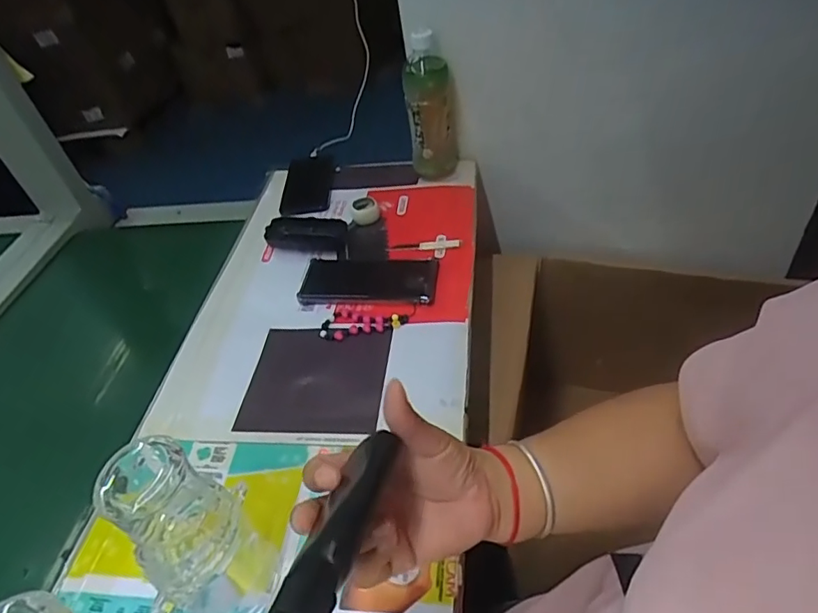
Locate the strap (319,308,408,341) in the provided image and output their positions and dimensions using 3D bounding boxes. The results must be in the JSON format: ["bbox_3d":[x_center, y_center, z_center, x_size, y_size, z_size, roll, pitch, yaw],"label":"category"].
[{"bbox_3d":[-0.052,0.021,0.625,0.092,0.005,0.045,4,45,12],"label":"strap"}]

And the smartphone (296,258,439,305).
[{"bbox_3d":[-0.049,-0.034,0.677,0.163,0.009,0.081,1,45,9],"label":"smartphone"}]

